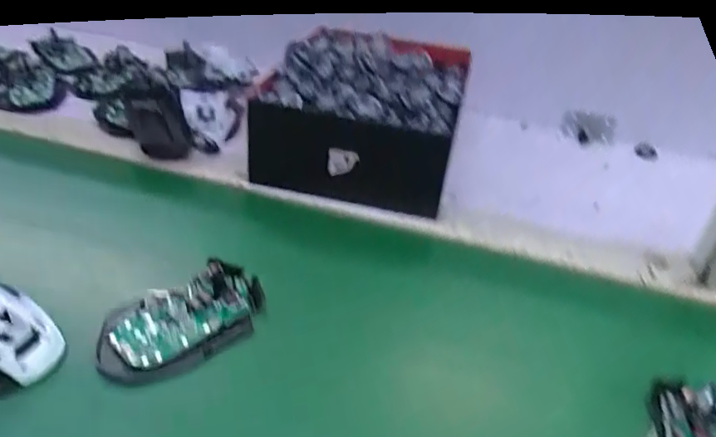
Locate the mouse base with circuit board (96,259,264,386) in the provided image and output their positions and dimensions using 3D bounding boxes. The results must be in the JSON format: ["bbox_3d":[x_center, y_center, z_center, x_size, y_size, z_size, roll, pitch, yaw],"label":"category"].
[{"bbox_3d":[-0.119,0.069,0.405,0.116,0.029,0.063,-23,45,-34],"label":"mouse base with circuit board"}]

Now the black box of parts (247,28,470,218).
[{"bbox_3d":[0.012,-0.120,0.622,0.191,0.093,0.252,10,36,5],"label":"black box of parts"}]

